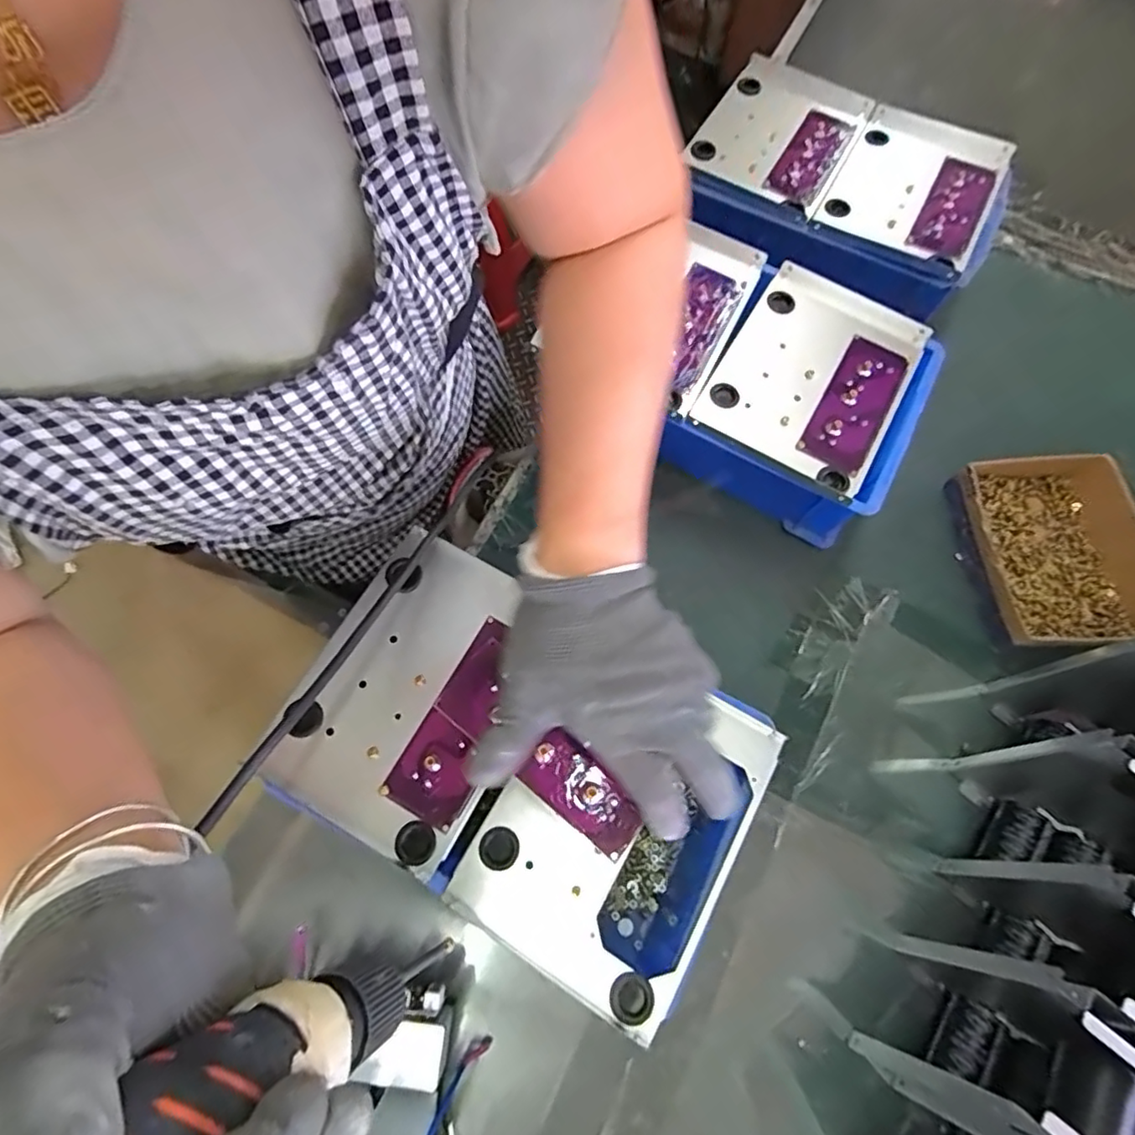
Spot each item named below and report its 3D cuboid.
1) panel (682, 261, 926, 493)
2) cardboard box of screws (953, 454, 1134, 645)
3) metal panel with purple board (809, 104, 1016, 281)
[{"bbox_3d":[0.213,-0.171,0.523,0.142,0.011,0.203,29,71,10],"label":"panel"},{"bbox_3d":[0.439,-0.017,0.540,0.147,0.041,0.177,-2,69,-1],"label":"cardboard box of screws"},{"bbox_3d":[0.351,-0.389,0.608,0.145,0.015,0.212,29,71,10],"label":"metal panel with purple board"}]

